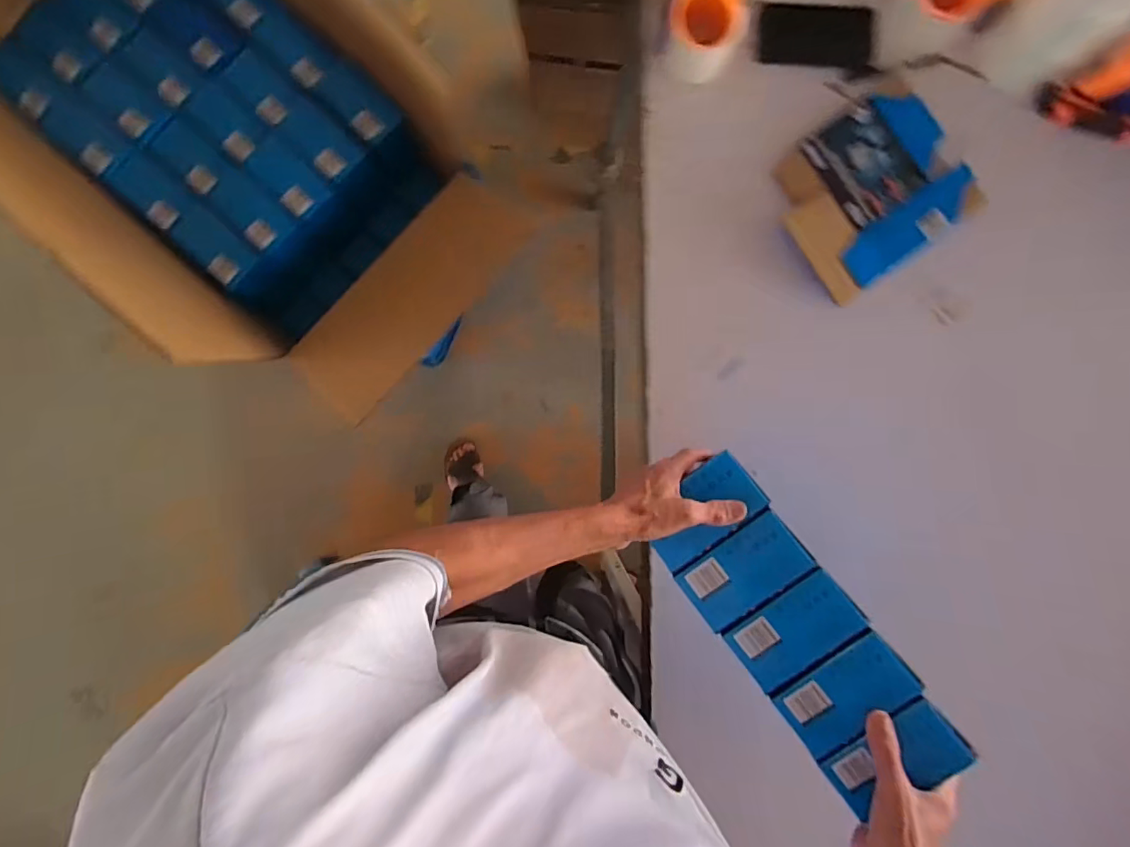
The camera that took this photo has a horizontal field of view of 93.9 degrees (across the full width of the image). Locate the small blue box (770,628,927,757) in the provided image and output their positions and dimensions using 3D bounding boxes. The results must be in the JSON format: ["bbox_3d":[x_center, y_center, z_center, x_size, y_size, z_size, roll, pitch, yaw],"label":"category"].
[{"bbox_3d":[0.268,0.255,0.507,0.114,0.034,0.067,-42,79,8],"label":"small blue box"}]

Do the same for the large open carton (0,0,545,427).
[{"bbox_3d":[-0.569,-0.480,0.756,0.698,0.326,0.442,42,89,-3],"label":"large open carton"}]

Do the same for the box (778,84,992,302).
[{"bbox_3d":[0.407,-0.309,0.705,0.244,0.038,0.208,-35,92,-2],"label":"box"}]

